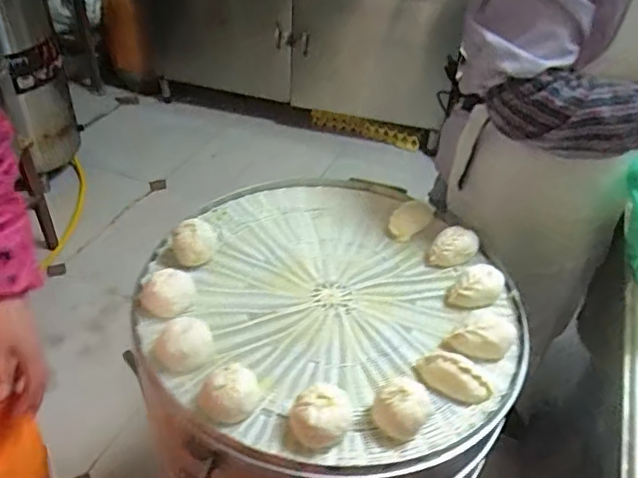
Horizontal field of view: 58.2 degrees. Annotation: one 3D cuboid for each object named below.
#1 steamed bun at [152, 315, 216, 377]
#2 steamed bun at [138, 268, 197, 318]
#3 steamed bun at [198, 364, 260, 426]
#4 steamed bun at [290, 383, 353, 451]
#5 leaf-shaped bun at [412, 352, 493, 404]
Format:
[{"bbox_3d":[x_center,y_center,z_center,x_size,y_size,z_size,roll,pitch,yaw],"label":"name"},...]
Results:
[{"bbox_3d":[-0.172,0.133,0.728,0.073,0.059,0.070,-8,42,-15],"label":"steamed bun"},{"bbox_3d":[-0.209,0.077,0.794,0.066,0.056,0.065,3,40,-3],"label":"steamed bun"},{"bbox_3d":[-0.106,0.184,0.674,0.070,0.052,0.064,3,40,-3],"label":"steamed bun"},{"bbox_3d":[0.003,0.202,0.660,0.068,0.063,0.058,5,40,0],"label":"steamed bun"},{"bbox_3d":[0.170,0.172,0.721,0.095,0.032,0.037,23,43,20],"label":"leaf-shaped bun"}]

